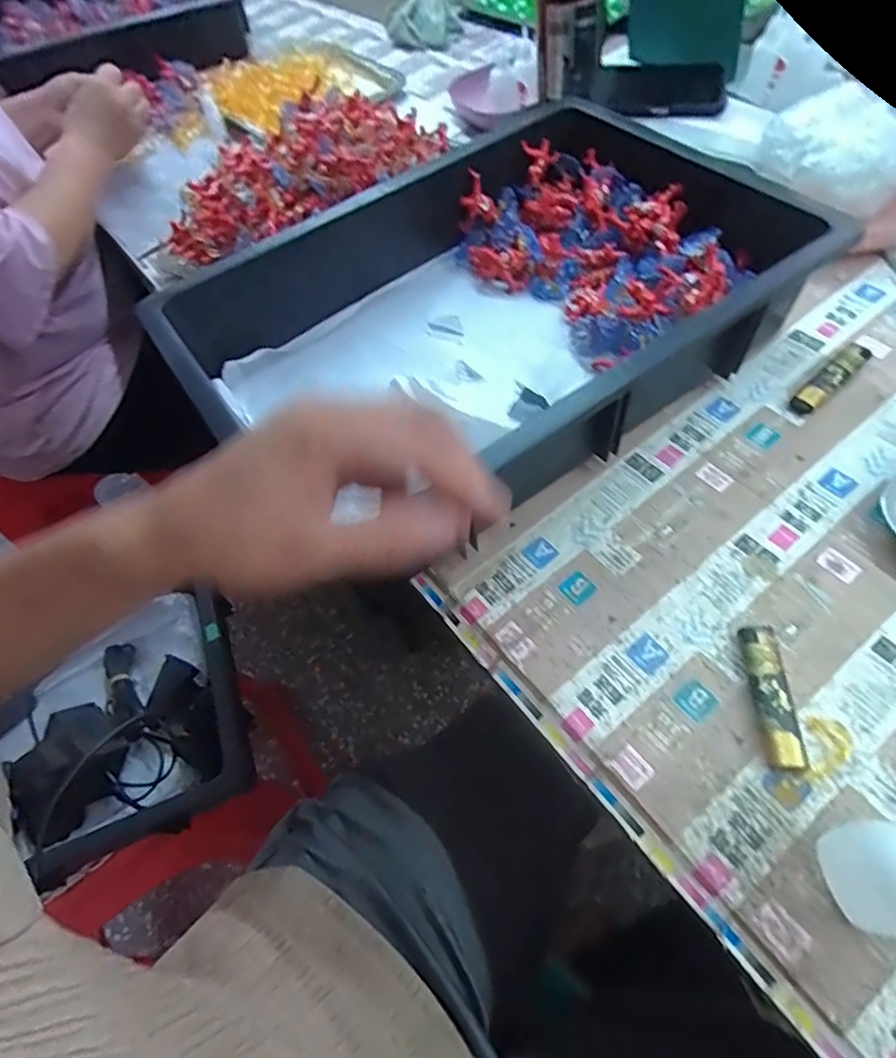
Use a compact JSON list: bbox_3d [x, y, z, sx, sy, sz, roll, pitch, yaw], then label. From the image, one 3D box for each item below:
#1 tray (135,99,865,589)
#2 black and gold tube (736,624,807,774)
[{"bbox_3d":[0.044,-0.178,0.464,0.440,0.104,0.294,-31,60,-11],"label":"tray"},{"bbox_3d":[0.183,0.094,0.326,0.020,0.012,0.081,-1,59,8],"label":"black and gold tube"}]

